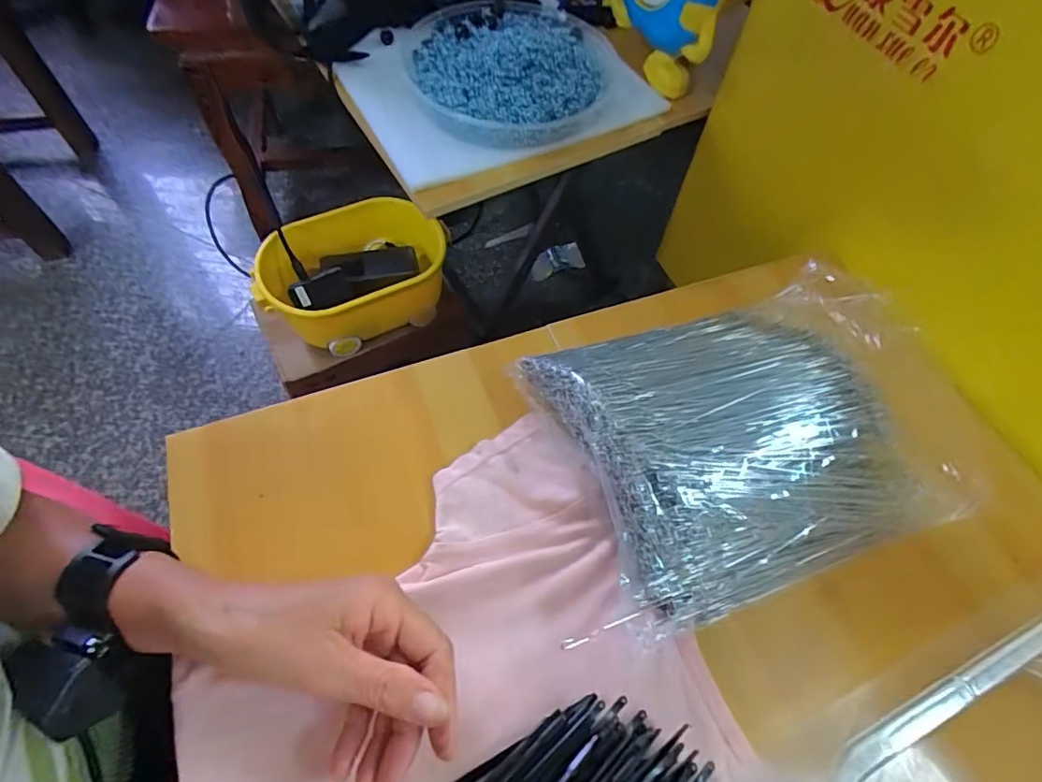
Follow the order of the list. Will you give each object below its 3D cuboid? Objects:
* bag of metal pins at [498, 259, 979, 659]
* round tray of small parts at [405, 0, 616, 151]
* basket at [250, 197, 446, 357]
[{"bbox_3d":[0.145,0.028,0.347,0.241,0.078,0.192,-13,60,-11],"label":"bag of metal pins"},{"bbox_3d":[-0.010,-0.360,0.567,0.216,0.058,0.219,-8,62,-8],"label":"round tray of small parts"},{"bbox_3d":[-0.219,-0.155,0.696,0.248,0.093,0.158,-23,65,-15],"label":"basket"}]

